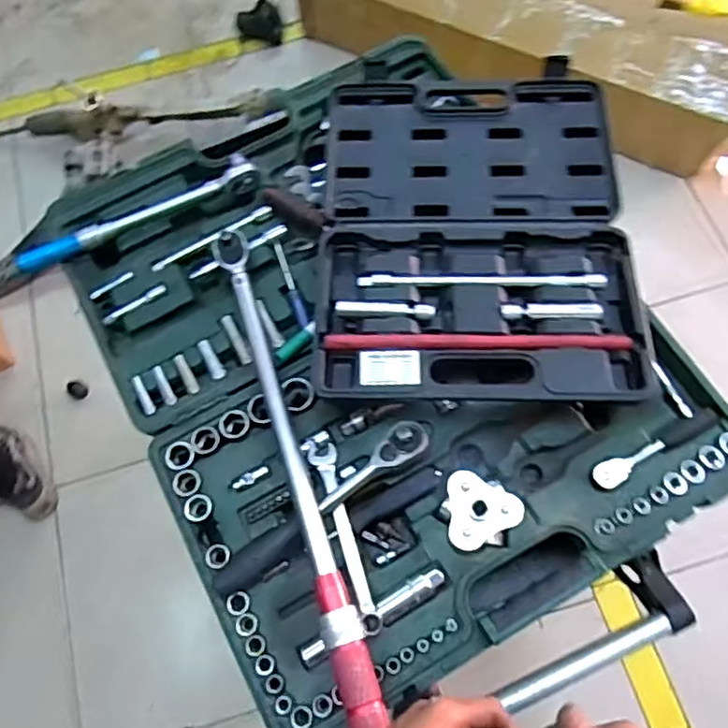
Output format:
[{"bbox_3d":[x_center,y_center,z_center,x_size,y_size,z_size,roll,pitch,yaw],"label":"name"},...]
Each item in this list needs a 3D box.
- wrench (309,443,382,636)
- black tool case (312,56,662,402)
[{"bbox_3d":[-0.016,0.166,0.620,0.026,0.013,0.183,-19,69,-4],"label":"wrench"},{"bbox_3d":[0.120,-0.159,0.705,0.330,0.053,0.427,0,69,2],"label":"black tool case"}]

